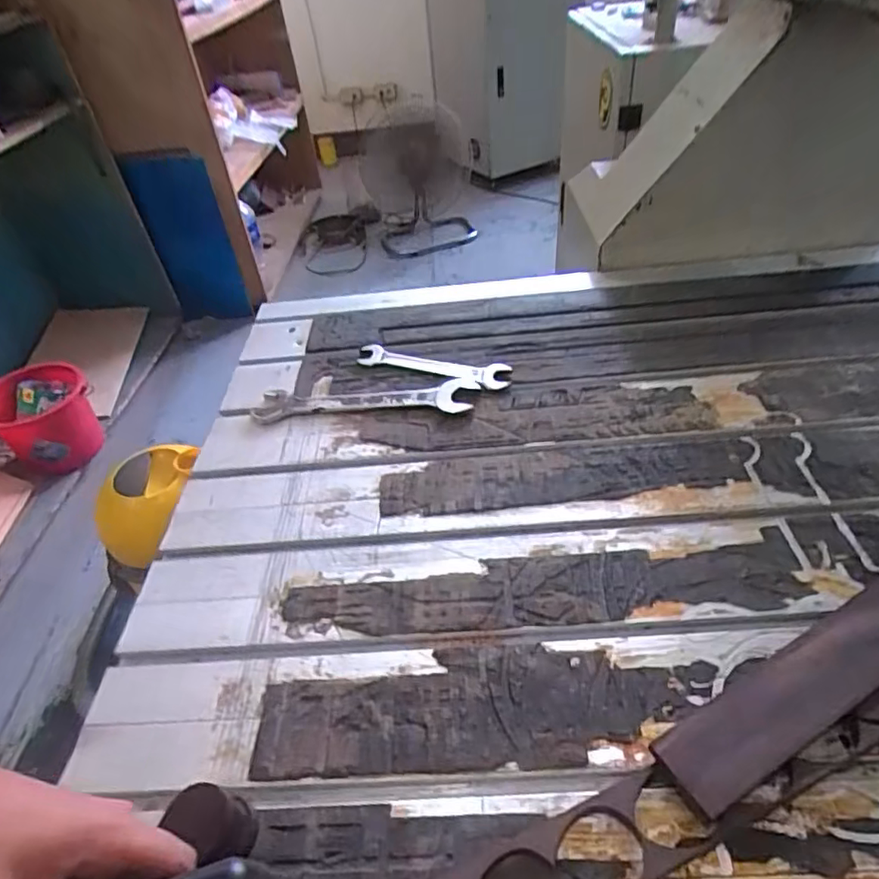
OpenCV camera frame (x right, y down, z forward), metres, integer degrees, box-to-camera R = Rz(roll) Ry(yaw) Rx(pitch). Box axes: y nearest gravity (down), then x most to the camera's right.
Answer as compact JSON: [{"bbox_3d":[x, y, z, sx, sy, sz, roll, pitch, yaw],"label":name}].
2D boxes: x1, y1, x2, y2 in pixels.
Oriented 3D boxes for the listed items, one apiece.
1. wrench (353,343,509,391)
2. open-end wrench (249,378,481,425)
[{"bbox_3d":[-0.009,-0.089,0.697,0.189,0.010,0.032,13,46,21],"label":"wrench"},{"bbox_3d":[-0.085,-0.044,0.660,0.250,0.010,0.055,-2,43,7],"label":"open-end wrench"}]

